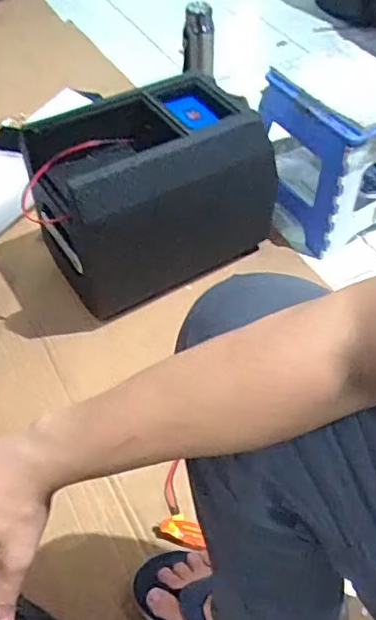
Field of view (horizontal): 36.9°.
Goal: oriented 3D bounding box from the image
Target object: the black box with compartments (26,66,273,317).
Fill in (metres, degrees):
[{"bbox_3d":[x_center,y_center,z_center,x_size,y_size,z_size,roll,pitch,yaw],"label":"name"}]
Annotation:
[{"bbox_3d":[-0.060,-0.212,1.049,0.402,0.318,0.227,-26,55,-21],"label":"black box with compartments"}]

